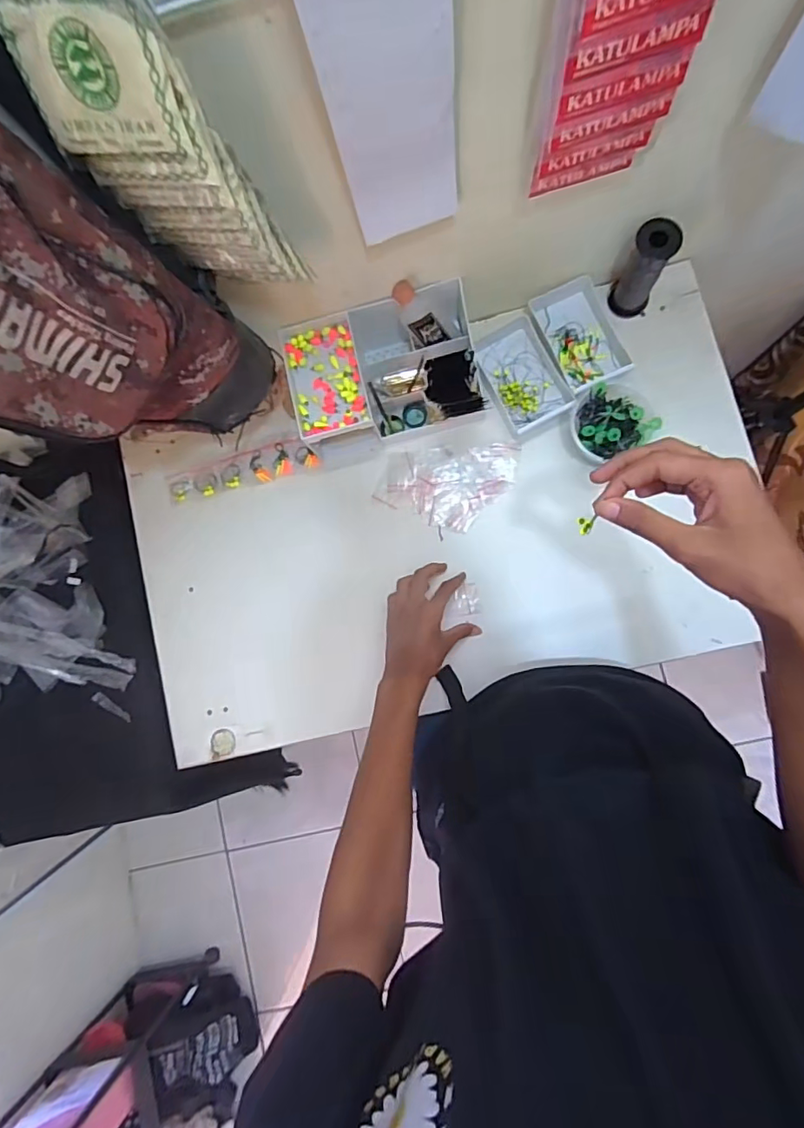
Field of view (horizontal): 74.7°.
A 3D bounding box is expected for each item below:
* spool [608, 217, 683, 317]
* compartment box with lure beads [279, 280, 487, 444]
[{"bbox_3d":[0.292,-0.357,0.639,0.052,0.117,0.046,28,88,8],"label":"spool"},{"bbox_3d":[-0.023,-0.237,0.670,0.222,0.106,0.153,-10,83,6],"label":"compartment box with lure beads"}]

